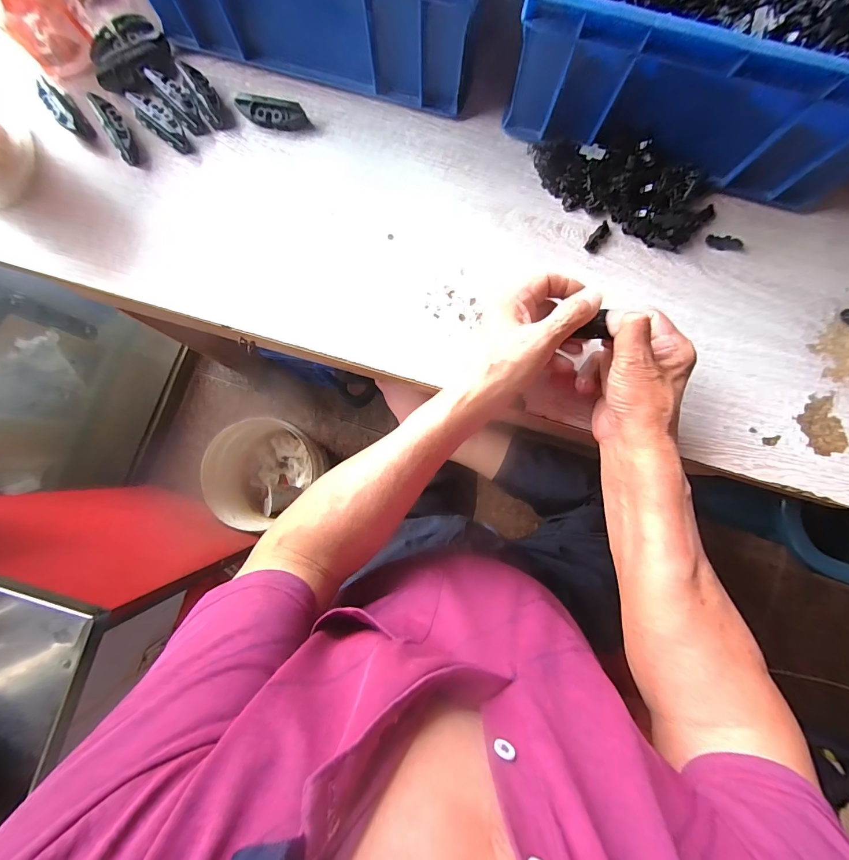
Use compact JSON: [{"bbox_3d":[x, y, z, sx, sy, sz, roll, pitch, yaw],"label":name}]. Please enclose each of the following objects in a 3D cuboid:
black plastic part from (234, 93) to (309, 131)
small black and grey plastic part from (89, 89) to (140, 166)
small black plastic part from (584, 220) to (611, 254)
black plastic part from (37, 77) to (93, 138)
[{"bbox_3d":[-0.155,-0.321,0.381,0.064,0.026,0.015,6,85,0],"label":"black plastic part"},{"bbox_3d":[-0.307,-0.302,0.374,0.019,0.011,0.066,-25,106,-3],"label":"small black and grey plastic part"},{"bbox_3d":[0.178,-0.196,0.383,0.014,0.007,0.035,39,86,3],"label":"small black plastic part"},{"bbox_3d":[-0.360,-0.321,0.374,0.019,0.023,0.055,-36,86,-4],"label":"black plastic part"}]

